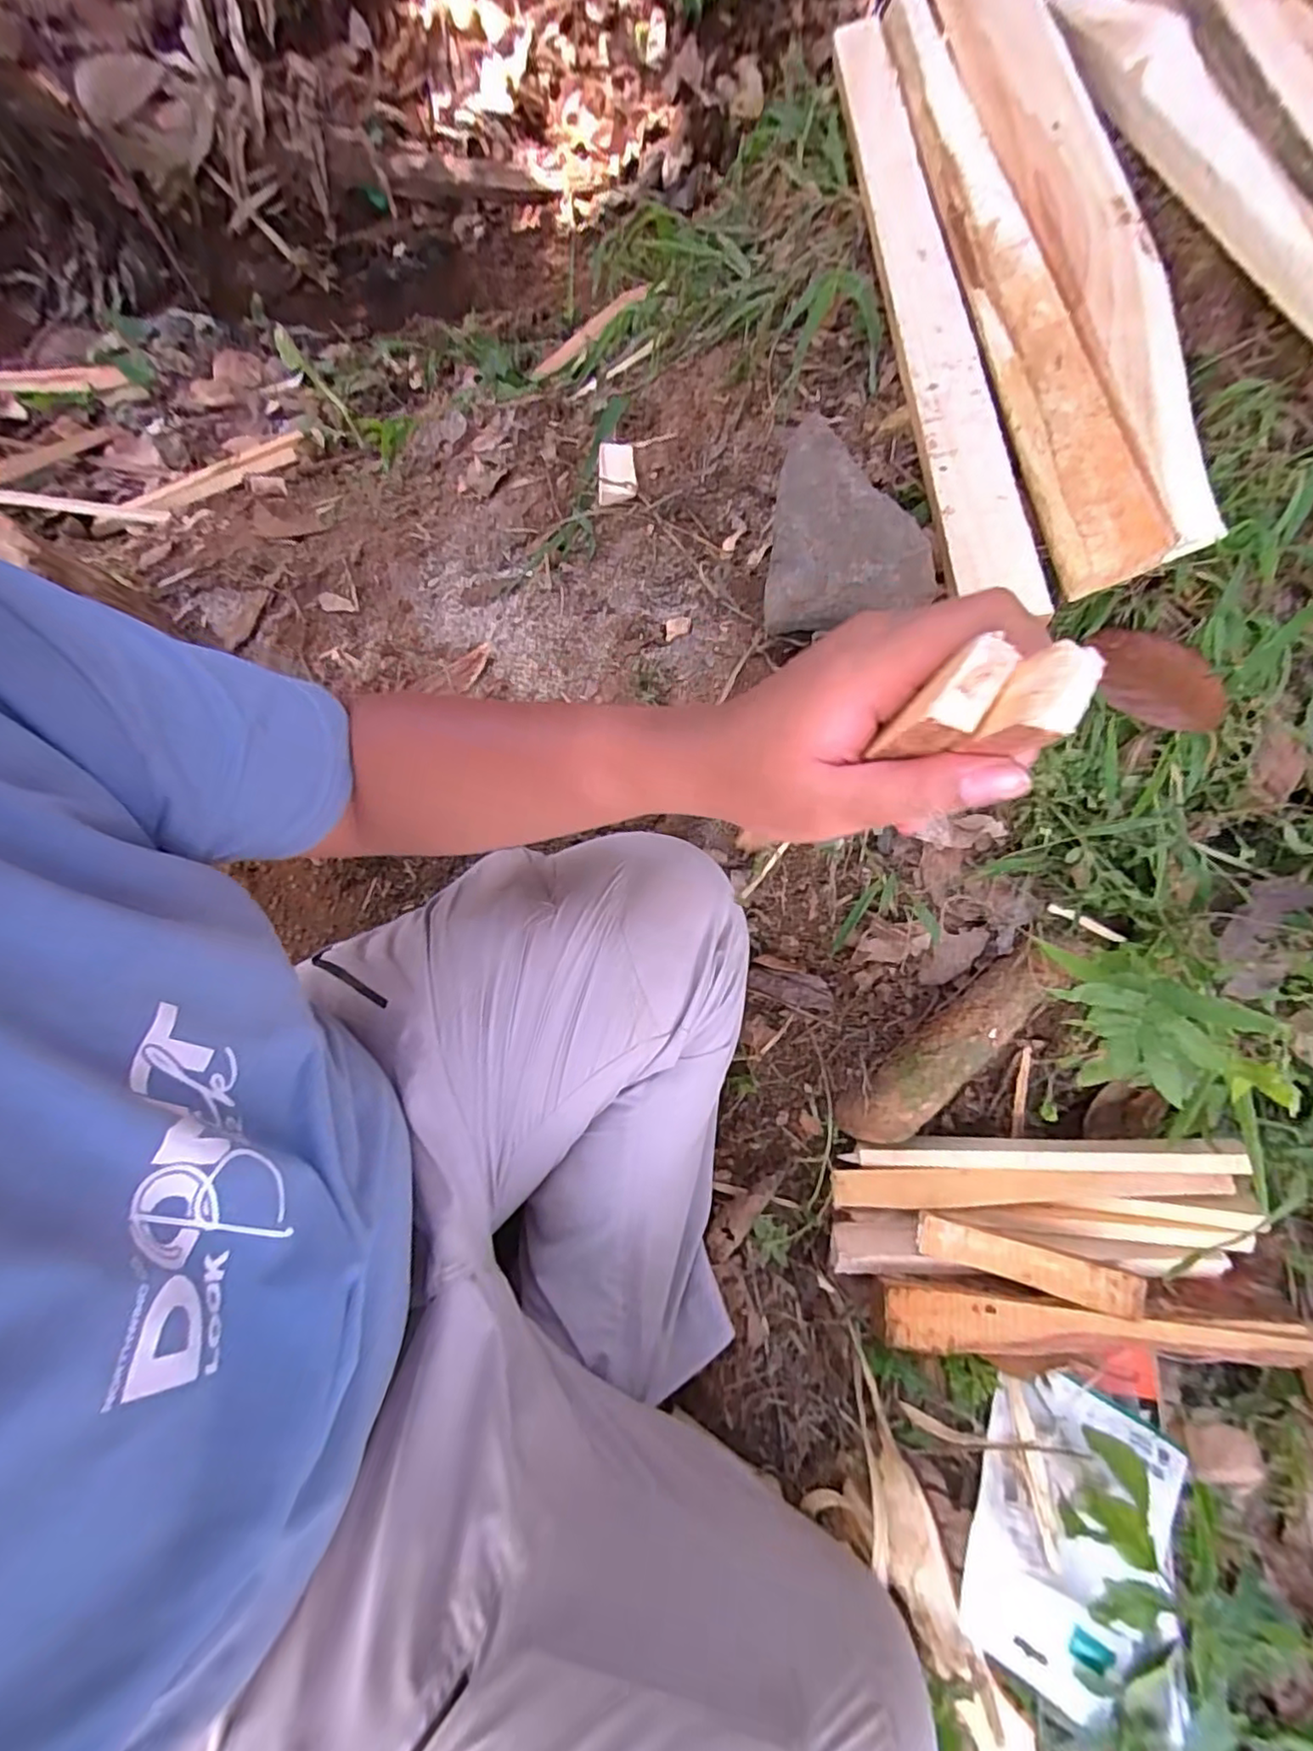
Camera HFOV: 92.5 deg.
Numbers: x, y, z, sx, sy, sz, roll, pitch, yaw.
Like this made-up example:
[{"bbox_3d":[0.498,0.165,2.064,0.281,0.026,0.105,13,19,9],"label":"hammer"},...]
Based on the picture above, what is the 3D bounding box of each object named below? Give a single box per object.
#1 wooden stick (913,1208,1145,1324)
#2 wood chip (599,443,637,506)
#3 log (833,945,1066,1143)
[{"bbox_3d":[0.293,0.307,0.493,0.171,0.009,0.033,15,79,6],"label":"wooden stick"},{"bbox_3d":[-0.040,-0.412,0.639,0.039,0.007,0.080,-5,70,12],"label":"wood chip"},{"bbox_3d":[0.216,0.138,0.486,0.057,0.043,0.207,47,107,23],"label":"log"}]

